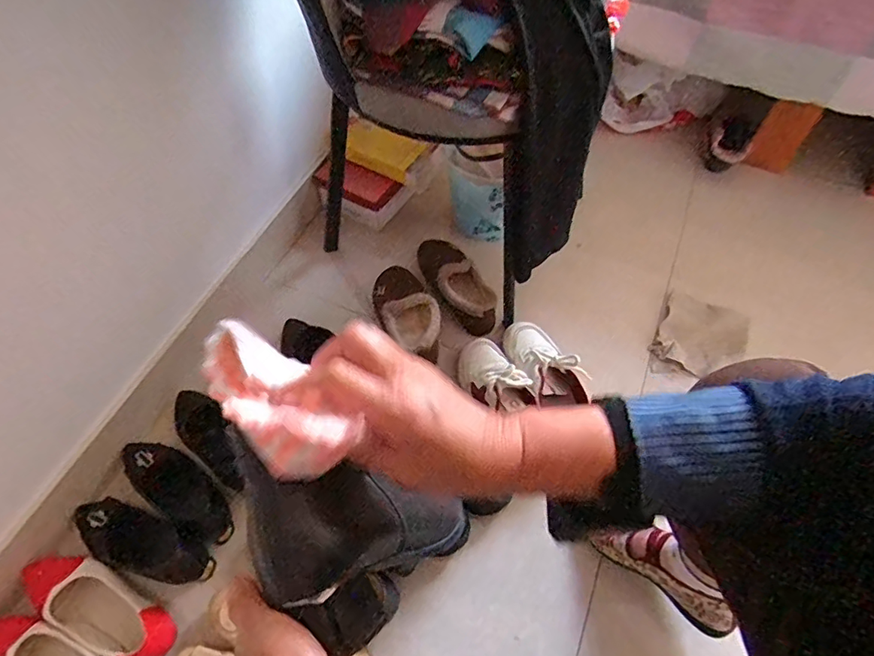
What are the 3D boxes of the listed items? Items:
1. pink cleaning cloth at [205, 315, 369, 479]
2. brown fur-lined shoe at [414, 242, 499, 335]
[{"bbox_3d":[-0.096,0.044,0.303,0.050,0.037,0.102,-39,73,-19],"label":"pink cleaning cloth"},{"bbox_3d":[0.041,-0.091,1.019,0.093,0.089,0.232,-24,61,-14],"label":"brown fur-lined shoe"}]

